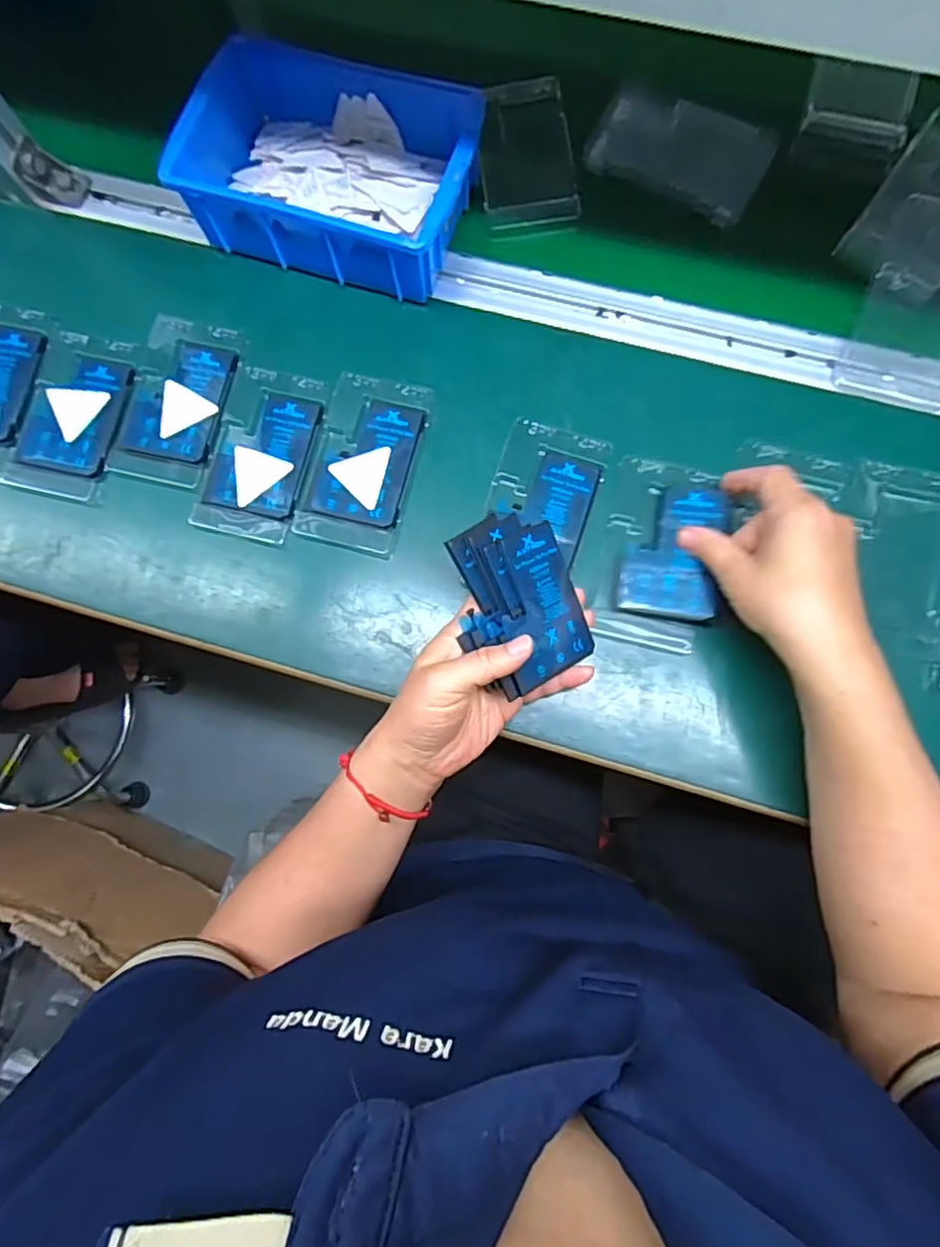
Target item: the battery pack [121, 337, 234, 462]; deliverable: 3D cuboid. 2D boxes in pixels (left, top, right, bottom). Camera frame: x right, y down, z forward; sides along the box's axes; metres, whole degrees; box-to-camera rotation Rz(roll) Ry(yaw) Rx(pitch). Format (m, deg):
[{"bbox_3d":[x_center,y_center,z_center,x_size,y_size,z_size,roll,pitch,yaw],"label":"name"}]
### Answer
[{"bbox_3d":[-0.215,-0.165,0.454,0.068,0.005,0.088,13,86,3],"label":"battery pack"}]

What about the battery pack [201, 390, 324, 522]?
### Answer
[{"bbox_3d":[-0.149,-0.123,0.441,0.067,0.004,0.089,14,86,3],"label":"battery pack"}]

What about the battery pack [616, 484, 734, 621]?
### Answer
[{"bbox_3d":[0.137,-0.050,0.412,0.064,0.012,0.089,8,86,3],"label":"battery pack"}]

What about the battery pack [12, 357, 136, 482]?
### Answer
[{"bbox_3d":[-0.292,-0.155,0.455,0.063,0.007,0.089,15,86,4],"label":"battery pack"}]

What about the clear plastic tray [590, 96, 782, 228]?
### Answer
[{"bbox_3d":[0.160,-0.360,0.468,0.126,0.019,0.076,28,87,4],"label":"clear plastic tray"}]

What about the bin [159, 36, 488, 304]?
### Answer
[{"bbox_3d":[-0.096,-0.334,0.444,0.200,0.057,0.145,19,87,4],"label":"bin"}]

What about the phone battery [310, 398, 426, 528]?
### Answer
[{"bbox_3d":[-0.073,-0.116,0.437,0.064,0.004,0.088,14,86,3],"label":"phone battery"}]

